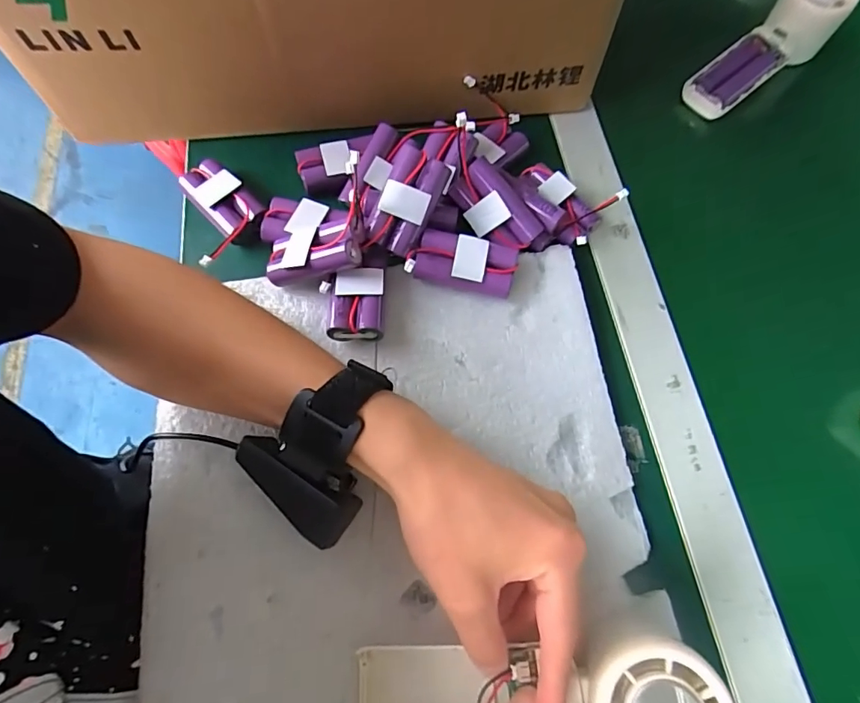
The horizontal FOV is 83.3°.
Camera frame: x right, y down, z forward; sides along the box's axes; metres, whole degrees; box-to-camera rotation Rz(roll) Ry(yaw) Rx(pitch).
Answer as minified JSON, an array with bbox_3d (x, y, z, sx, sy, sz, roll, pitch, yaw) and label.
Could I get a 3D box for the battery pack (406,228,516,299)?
[{"bbox_3d":[0.021,-0.059,0.325,0.070,0.024,0.032,10,69,2],"label":"battery pack"}]

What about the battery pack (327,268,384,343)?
[{"bbox_3d":[-0.047,-0.029,0.313,0.034,0.021,0.052,0,69,-2],"label":"battery pack"}]

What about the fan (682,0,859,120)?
[{"bbox_3d":[0.295,-0.266,0.431,0.156,0.051,0.051,-39,75,0],"label":"fan"}]

